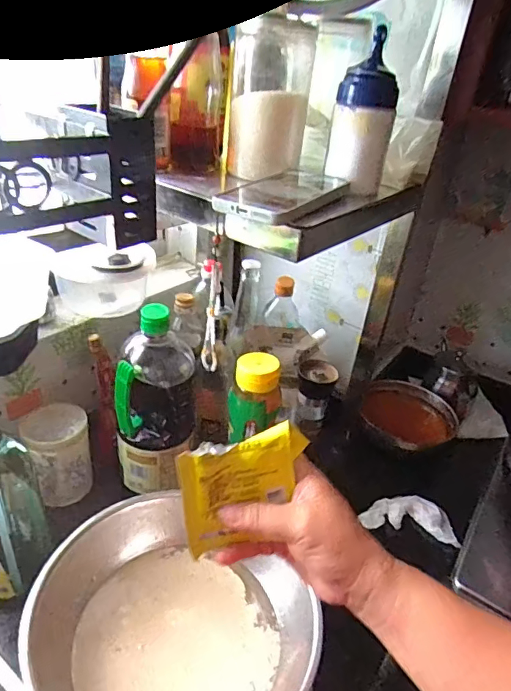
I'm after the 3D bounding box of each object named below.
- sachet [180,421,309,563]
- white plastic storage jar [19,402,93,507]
[{"bbox_3d":[-0.005,0.100,0.343,0.097,0.076,0.015,-14,14,-16],"label":"sachet"},{"bbox_3d":[-0.275,0.161,0.668,0.079,0.135,0.076,5,30,-3],"label":"white plastic storage jar"}]

